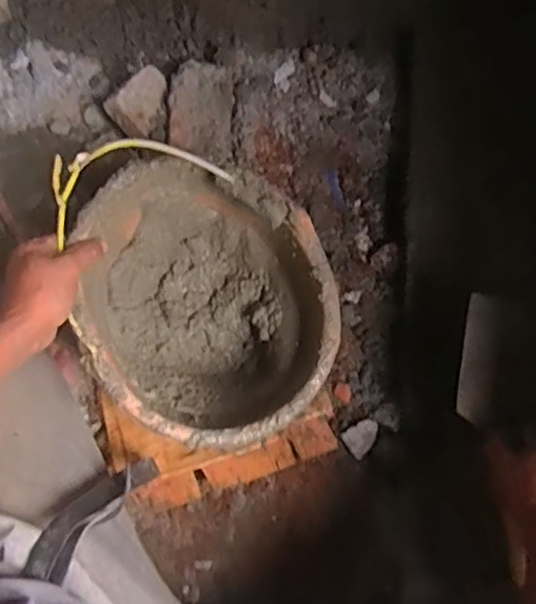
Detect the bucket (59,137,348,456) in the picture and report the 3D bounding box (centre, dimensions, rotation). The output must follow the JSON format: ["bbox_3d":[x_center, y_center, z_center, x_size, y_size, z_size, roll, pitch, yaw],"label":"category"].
[{"bbox_3d":[-0.061,0.000,0.644,0.233,0.155,0.283,-10,78,-4],"label":"bucket"}]

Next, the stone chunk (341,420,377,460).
[{"bbox_3d":[0.118,0.169,0.779,0.045,0.014,0.037,-32,80,-8],"label":"stone chunk"}]

